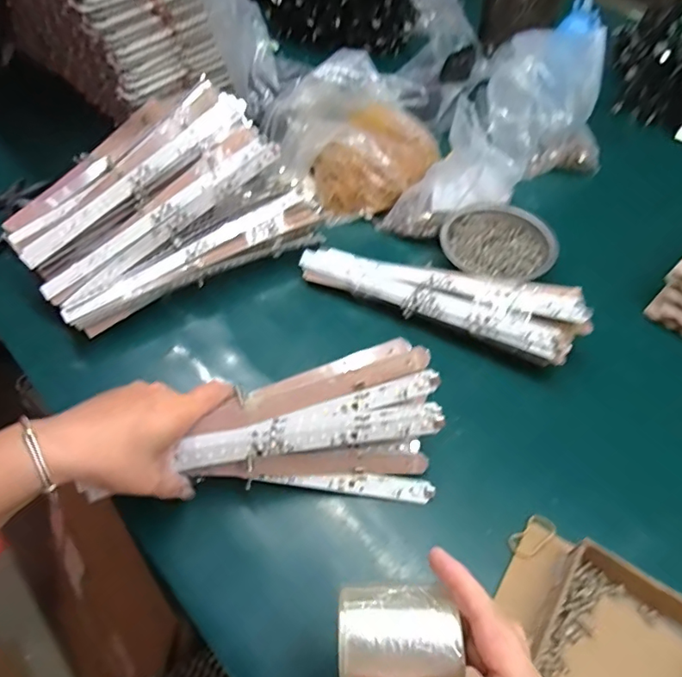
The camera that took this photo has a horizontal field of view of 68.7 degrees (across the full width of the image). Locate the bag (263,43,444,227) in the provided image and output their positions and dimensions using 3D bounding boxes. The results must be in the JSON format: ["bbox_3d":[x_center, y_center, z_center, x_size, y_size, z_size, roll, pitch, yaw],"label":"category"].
[{"bbox_3d":[0.016,-0.277,0.665,0.189,0.128,0.198,-25,57,-17],"label":"bag"}]

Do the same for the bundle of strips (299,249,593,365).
[{"bbox_3d":[0.099,-0.047,0.533,0.303,0.057,0.074,20,56,15],"label":"bundle of strips"}]

